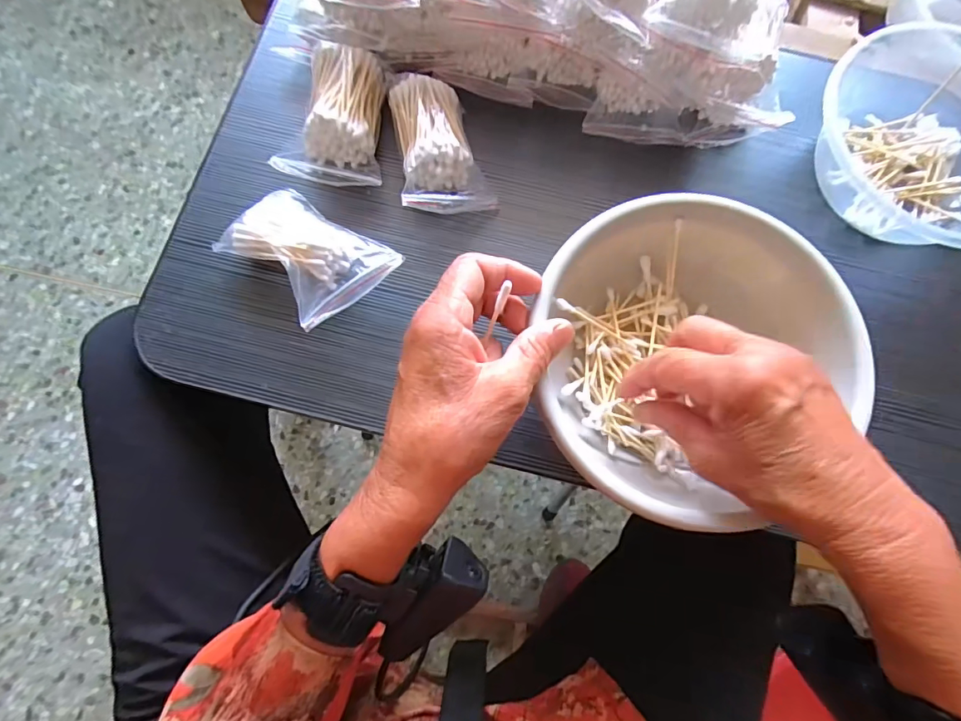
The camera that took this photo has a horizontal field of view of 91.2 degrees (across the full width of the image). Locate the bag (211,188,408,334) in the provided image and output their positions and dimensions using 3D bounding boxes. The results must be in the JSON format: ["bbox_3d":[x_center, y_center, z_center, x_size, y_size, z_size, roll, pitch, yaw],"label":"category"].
[{"bbox_3d":[-0.119,-0.070,0.321,0.111,0.037,0.075,35,79,6],"label":"bag"}]

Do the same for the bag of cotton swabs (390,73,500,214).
[{"bbox_3d":[-0.031,-0.155,0.342,0.061,0.041,0.096,-14,78,-5],"label":"bag of cotton swabs"}]

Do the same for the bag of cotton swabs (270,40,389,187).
[{"bbox_3d":[-0.105,-0.175,0.341,0.066,0.037,0.095,3,77,-1],"label":"bag of cotton swabs"}]

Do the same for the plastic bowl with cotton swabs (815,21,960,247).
[{"bbox_3d":[0.333,-0.163,0.348,0.159,0.055,0.157,35,79,6],"label":"plastic bowl with cotton swabs"}]

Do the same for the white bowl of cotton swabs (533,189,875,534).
[{"bbox_3d":[0.126,-0.006,0.293,0.185,0.062,0.182,0,77,-1],"label":"white bowl of cotton swabs"}]

